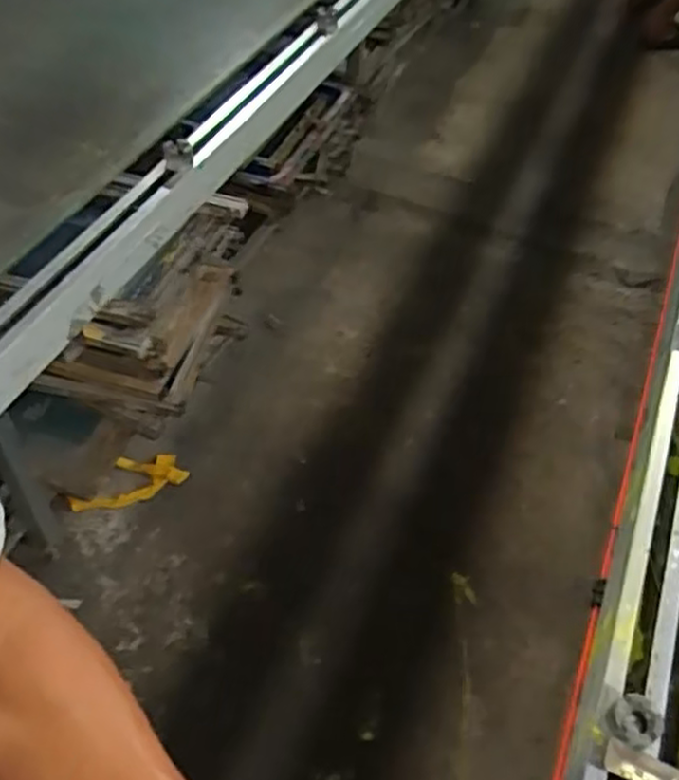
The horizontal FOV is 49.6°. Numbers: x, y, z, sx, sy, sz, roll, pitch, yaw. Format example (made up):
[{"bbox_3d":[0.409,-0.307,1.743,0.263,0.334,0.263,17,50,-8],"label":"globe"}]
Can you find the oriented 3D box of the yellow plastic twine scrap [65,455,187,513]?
[{"bbox_3d":[-0.468,0.198,1.623,0.257,0.053,0.109,-13,55,-14],"label":"yellow plastic twine scrap"}]

